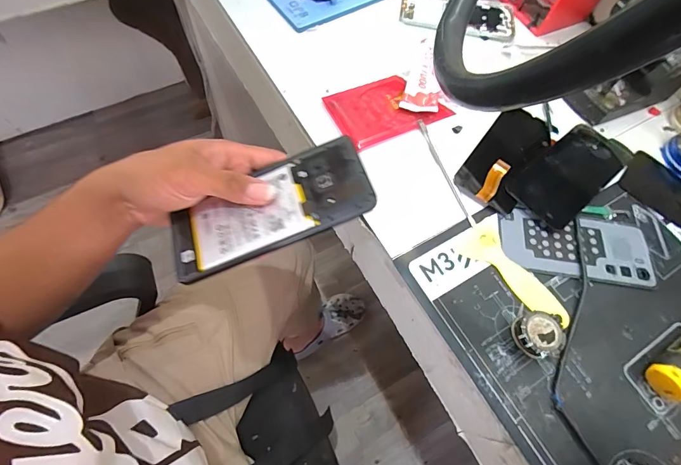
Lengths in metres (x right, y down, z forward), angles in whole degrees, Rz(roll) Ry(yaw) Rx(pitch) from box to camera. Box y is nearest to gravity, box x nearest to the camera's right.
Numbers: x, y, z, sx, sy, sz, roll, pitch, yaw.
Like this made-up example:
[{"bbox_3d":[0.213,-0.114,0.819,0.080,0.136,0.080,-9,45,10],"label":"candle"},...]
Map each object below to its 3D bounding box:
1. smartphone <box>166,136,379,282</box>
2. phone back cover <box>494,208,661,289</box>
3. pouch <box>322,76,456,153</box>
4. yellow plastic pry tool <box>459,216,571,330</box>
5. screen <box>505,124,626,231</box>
[{"bbox_3d":[-0.057,-0.018,0.294,0.162,0.011,0.074,-24,69,1],"label":"smartphone"},{"bbox_3d":[0.247,0.015,0.385,0.157,0.004,0.070,8,66,0],"label":"phone back cover"},{"bbox_3d":[0.057,-0.155,0.453,0.132,0.012,0.085,-25,70,-13],"label":"pouch"},{"bbox_3d":[0.170,0.045,0.368,0.056,0.005,0.123,-25,70,-13],"label":"yellow plastic pry tool"},{"bbox_3d":[0.262,-0.067,0.420,0.153,0.009,0.073,-36,73,-17],"label":"screen"}]

